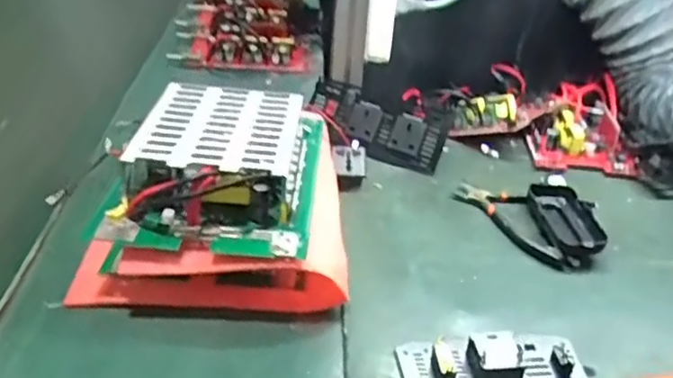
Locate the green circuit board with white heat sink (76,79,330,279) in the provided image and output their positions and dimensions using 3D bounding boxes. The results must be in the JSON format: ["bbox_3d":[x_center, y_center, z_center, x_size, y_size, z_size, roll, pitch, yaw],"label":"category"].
[{"bbox_3d":[-0.105,-0.035,0.580,0.176,0.064,0.245,5,32,1],"label":"green circuit board with white heat sink"}]

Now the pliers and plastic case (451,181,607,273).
[{"bbox_3d":[0.202,0.026,0.647,0.146,0.027,0.126,12,33,12],"label":"pliers and plastic case"}]

